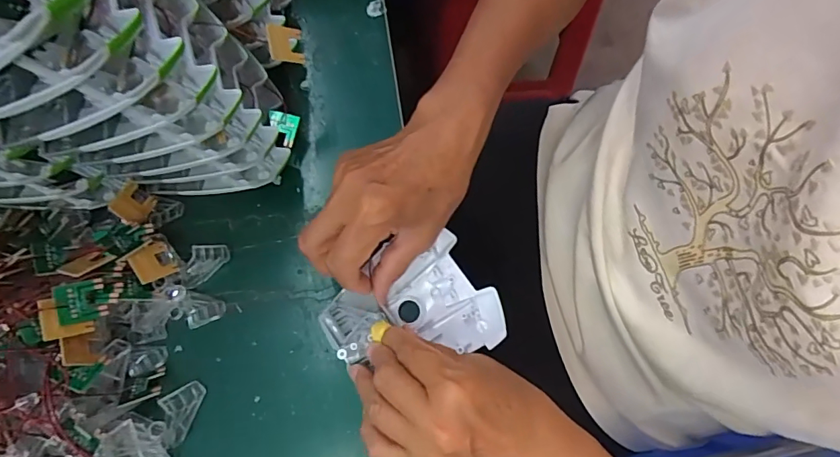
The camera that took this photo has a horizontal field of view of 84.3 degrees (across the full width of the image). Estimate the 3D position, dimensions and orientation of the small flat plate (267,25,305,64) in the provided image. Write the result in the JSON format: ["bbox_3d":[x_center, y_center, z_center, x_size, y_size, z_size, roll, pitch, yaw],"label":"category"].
[{"bbox_3d":[-0.094,-0.130,0.329,0.026,0.009,0.025,-11,94,-32],"label":"small flat plate"}]

